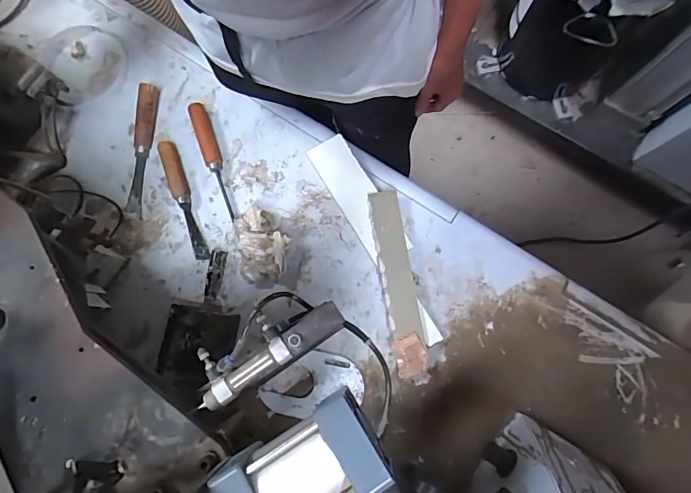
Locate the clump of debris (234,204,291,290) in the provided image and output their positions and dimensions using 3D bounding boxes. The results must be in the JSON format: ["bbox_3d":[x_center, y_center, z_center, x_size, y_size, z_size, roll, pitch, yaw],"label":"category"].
[{"bbox_3d":[-0.147,-0.003,0.710,0.102,0.067,0.137,-11,78,-2],"label":"clump of debris"}]

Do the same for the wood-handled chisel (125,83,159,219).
[{"bbox_3d":[-0.374,-0.177,0.760,0.026,0.041,0.241,4,78,1],"label":"wood-handled chisel"}]

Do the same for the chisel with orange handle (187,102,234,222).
[{"bbox_3d":[-0.240,-0.156,0.759,0.034,0.029,0.225,-21,79,-4],"label":"chisel with orange handle"}]

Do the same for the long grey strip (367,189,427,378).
[{"bbox_3d":[0.086,0.055,0.703,0.053,0.017,0.311,-9,78,-1],"label":"long grey strip"}]

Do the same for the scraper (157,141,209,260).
[{"bbox_3d":[-0.292,-0.082,0.744,0.038,0.035,0.227,-19,79,-3],"label":"scraper"}]

